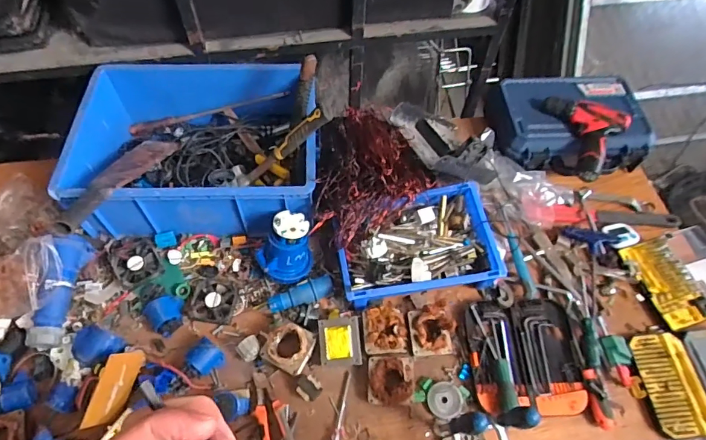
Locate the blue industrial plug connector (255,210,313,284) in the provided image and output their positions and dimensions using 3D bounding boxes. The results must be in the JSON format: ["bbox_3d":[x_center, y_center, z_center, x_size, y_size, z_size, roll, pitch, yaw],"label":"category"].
[{"bbox_3d":[-0.136,0.055,0.875,0.105,0.126,0.097,1,58,-2],"label":"blue industrial plug connector"}]

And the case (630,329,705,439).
[{"bbox_3d":[0.684,0.309,0.852,0.242,0.029,0.187,-4,58,-5],"label":"case"}]

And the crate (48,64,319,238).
[{"bbox_3d":[-0.321,-0.165,0.969,0.480,0.163,0.391,-2,58,-4],"label":"crate"}]

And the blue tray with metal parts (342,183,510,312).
[{"bbox_3d":[0.129,0.049,0.913,0.323,0.078,0.215,-7,58,-7],"label":"blue tray with metal parts"}]

